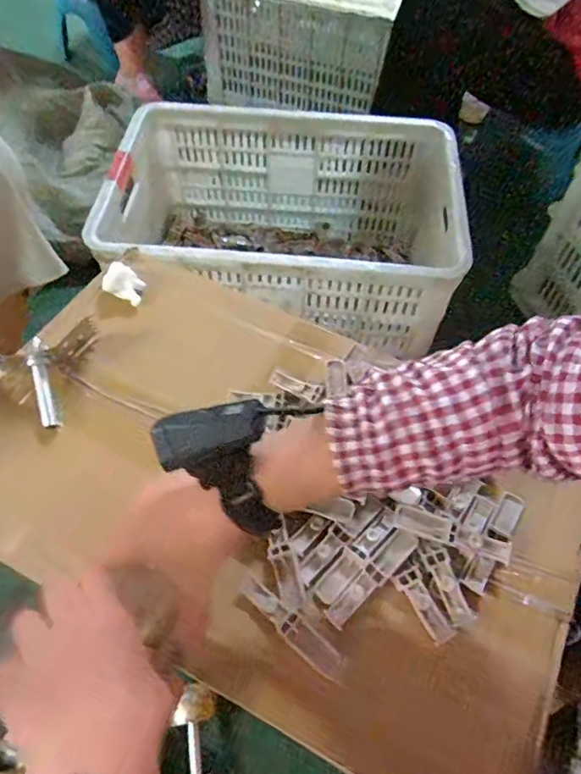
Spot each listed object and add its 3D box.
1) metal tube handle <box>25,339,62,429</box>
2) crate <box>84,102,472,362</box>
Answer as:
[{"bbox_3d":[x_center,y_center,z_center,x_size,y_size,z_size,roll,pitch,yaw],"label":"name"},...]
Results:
[{"bbox_3d":[-0.243,-0.004,0.504,0.018,0.013,0.092,-14,78,-10],"label":"metal tube handle"},{"bbox_3d":[-0.002,-0.238,0.850,0.528,0.248,0.348,5,58,2],"label":"crate"}]

